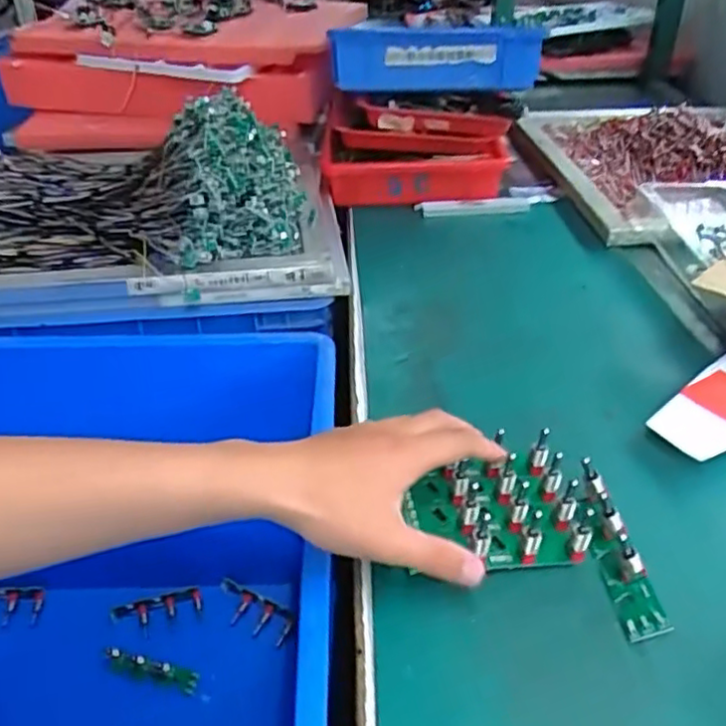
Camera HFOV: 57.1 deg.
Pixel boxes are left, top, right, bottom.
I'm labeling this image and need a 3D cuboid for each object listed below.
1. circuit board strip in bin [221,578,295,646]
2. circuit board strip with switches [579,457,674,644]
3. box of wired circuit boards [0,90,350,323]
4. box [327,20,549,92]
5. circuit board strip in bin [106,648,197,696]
[{"bbox_3d":[-0.133,0.302,0.808,0.110,0.008,0.043,16,57,27],"label":"circuit board strip in bin"},{"bbox_3d":[0.156,0.111,0.408,0.026,0.034,0.105,-5,35,-2],"label":"circuit board strip with switches"},{"bbox_3d":[-0.318,-0.215,0.818,0.533,0.139,0.435,-7,35,-5],"label":"box of wired circuit boards"},{"bbox_3d":[0.097,-0.414,0.914,0.267,0.075,0.119,4,35,7],"label":"box"},{"bbox_3d":[-0.237,0.344,0.747,0.118,0.029,0.017,9,36,14],"label":"circuit board strip in bin"}]

